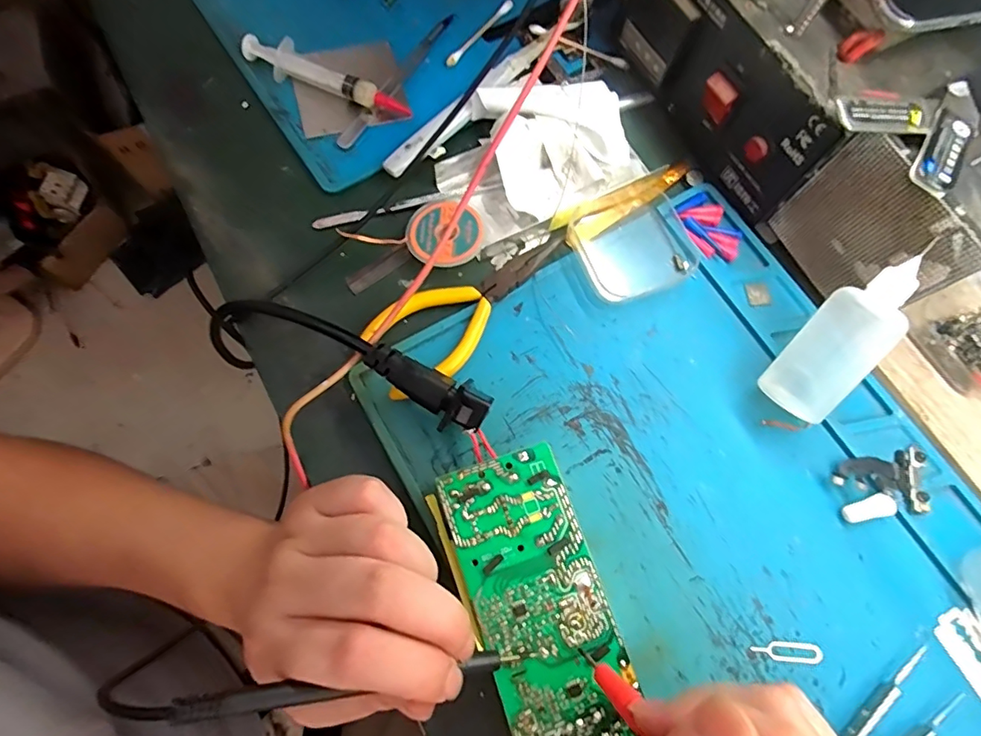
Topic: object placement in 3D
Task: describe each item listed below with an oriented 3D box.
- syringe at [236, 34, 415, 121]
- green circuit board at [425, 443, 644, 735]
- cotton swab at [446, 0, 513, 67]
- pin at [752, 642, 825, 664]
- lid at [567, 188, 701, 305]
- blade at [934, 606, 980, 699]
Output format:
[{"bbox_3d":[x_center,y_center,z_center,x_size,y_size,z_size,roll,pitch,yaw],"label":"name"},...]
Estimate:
[{"bbox_3d":[-0.102,-0.178,0.317,0.106,0.021,0.018,24,74,6],"label":"syringe"},{"bbox_3d":[0.022,0.106,0.233,0.060,0.028,0.129,-22,75,-7],"label":"green circuit board"},{"bbox_3d":[-0.007,-0.228,0.348,0.007,0.004,0.069,36,76,10],"label":"cotton swab"},{"bbox_3d":[0.139,0.133,0.240,0.034,0.004,0.009,4,73,1],"label":"pin"},{"bbox_3d":[0.084,-0.073,0.299,0.067,0.010,0.062,-24,75,-8],"label":"lid"},{"bbox_3d":[0.230,0.137,0.243,0.022,0.004,0.042,-24,75,-8],"label":"blade"}]

